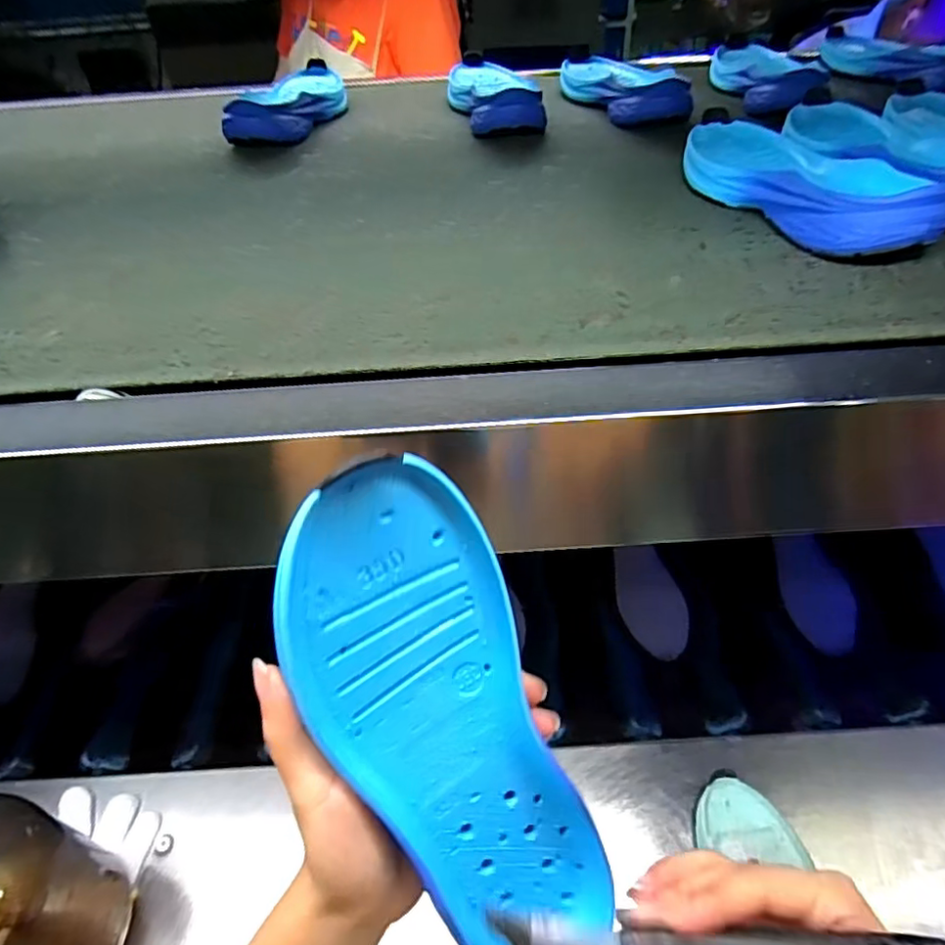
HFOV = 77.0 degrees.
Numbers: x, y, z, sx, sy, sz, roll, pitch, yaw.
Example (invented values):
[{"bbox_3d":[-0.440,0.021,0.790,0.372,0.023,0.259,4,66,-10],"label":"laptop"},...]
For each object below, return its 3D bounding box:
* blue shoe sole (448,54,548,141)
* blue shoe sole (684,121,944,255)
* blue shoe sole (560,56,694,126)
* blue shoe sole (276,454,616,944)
[{"bbox_3d":[0.021,-0.438,0.685,0.092,0.039,0.238,-4,44,0],"label":"blue shoe sole"},{"bbox_3d":[0.233,-0.218,0.441,0.096,0.038,0.242,-12,44,-8],"label":"blue shoe sole"},{"bbox_3d":[0.162,-0.446,0.683,0.096,0.037,0.220,-7,44,-3],"label":"blue shoe sole"},{"bbox_3d":[-0.007,0.108,0.240,0.087,0.229,0.031,-27,11,-22],"label":"blue shoe sole"}]

